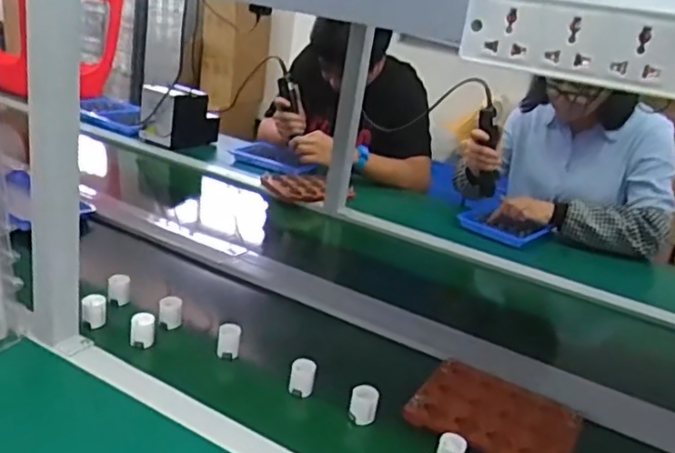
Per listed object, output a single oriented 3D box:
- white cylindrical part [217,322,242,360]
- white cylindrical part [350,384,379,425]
[{"bbox_3d":[-0.145,0.154,0.826,0.028,0.044,0.026,7,22,-3],"label":"white cylindrical part"},{"bbox_3d":[0.033,0.213,0.740,0.032,0.041,0.028,11,23,7],"label":"white cylindrical part"}]

